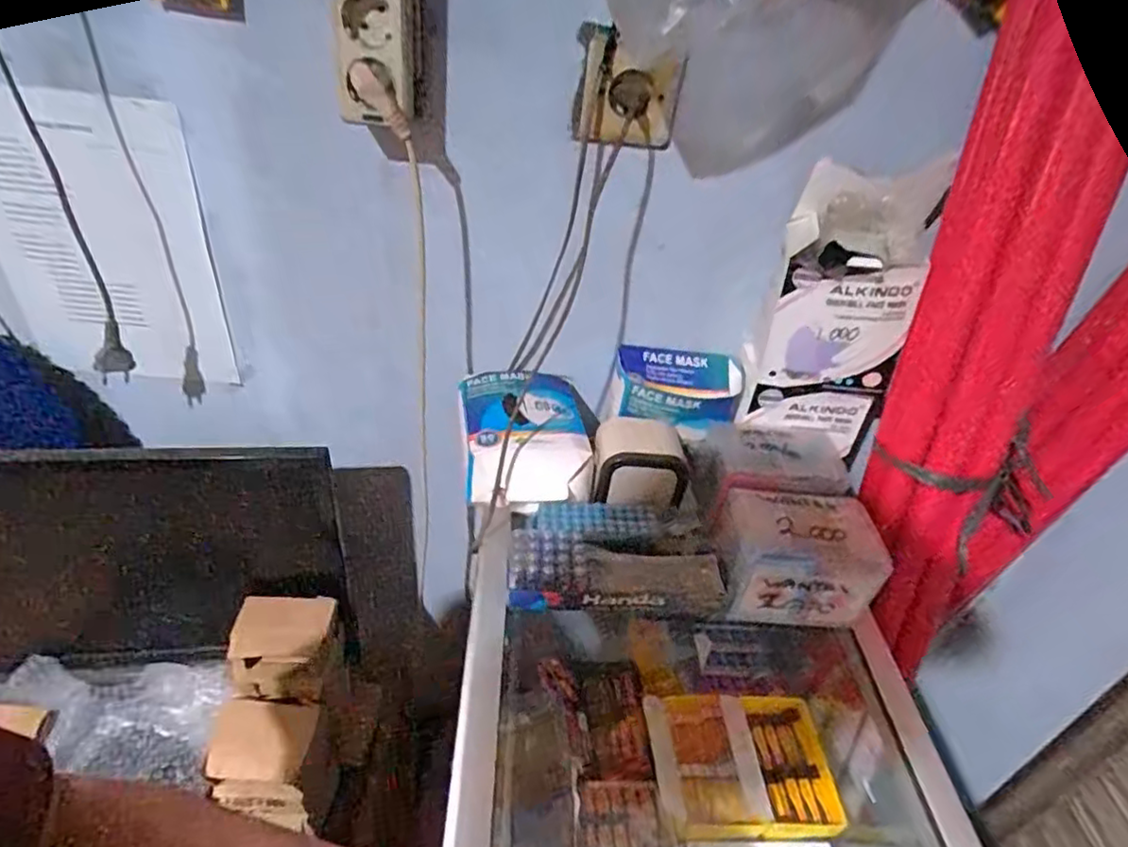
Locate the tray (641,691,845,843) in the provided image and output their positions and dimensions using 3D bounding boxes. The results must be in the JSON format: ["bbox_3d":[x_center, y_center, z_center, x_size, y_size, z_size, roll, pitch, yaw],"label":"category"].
[{"bbox_3d":[0.182,0.349,0.656,0.177,0.029,0.134,2,38,-6],"label":"tray"}]

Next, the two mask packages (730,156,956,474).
[{"bbox_3d":[0.263,-0.106,0.620,0.137,0.255,0.076,7,37,0],"label":"two mask packages"}]

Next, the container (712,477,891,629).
[{"bbox_3d":[0.206,0.116,0.591,0.137,0.081,0.099,7,37,0],"label":"container"}]

